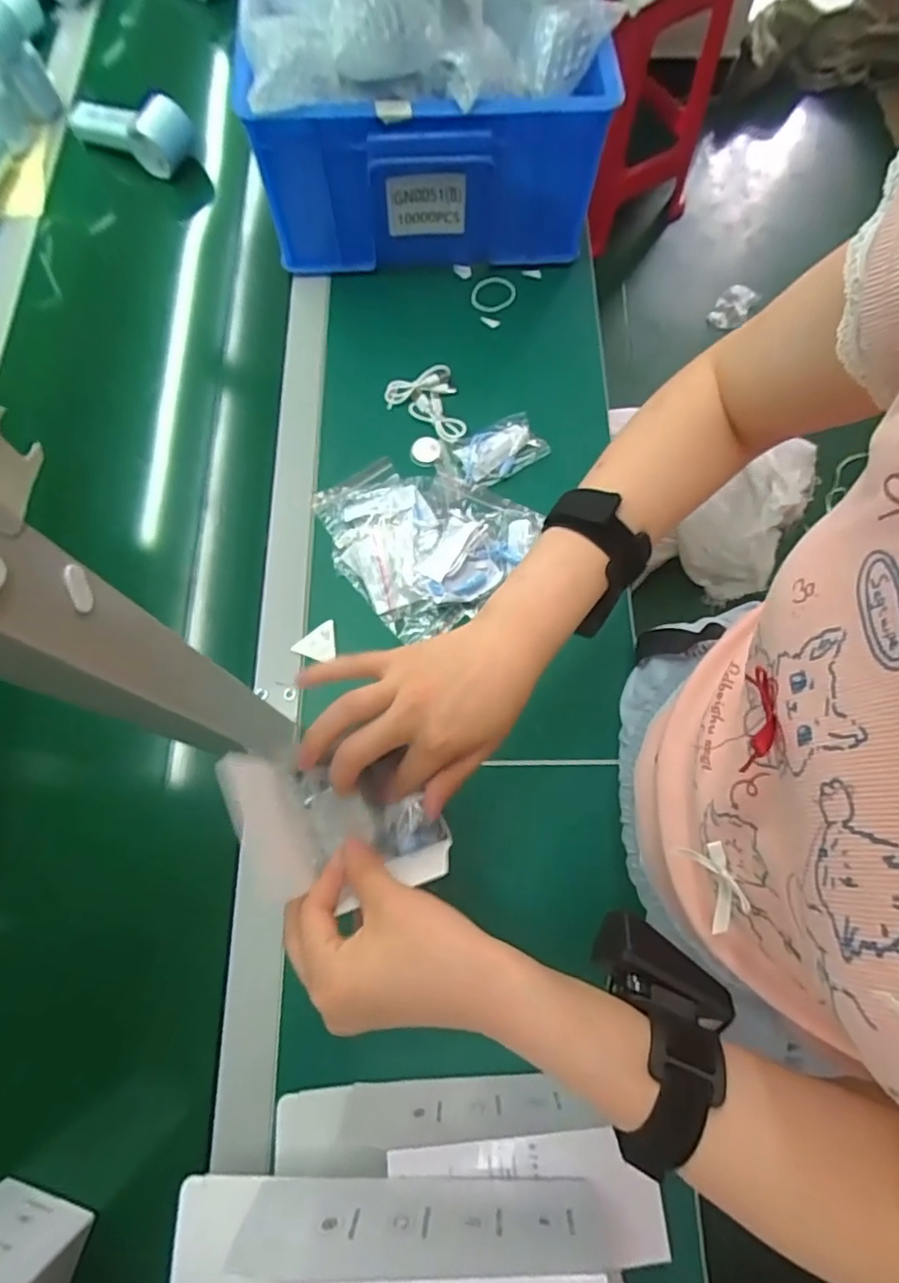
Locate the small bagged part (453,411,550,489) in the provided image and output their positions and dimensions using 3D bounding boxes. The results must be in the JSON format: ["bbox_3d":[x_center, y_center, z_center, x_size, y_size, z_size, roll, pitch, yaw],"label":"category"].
[{"bbox_3d":[0.048,-0.188,0.584,0.082,0.013,0.054,-31,74,-11],"label":"small bagged part"}]

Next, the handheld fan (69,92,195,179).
[{"bbox_3d":[-0.371,-0.591,0.680,0.171,0.062,0.043,26,73,8],"label":"handheld fan"}]

